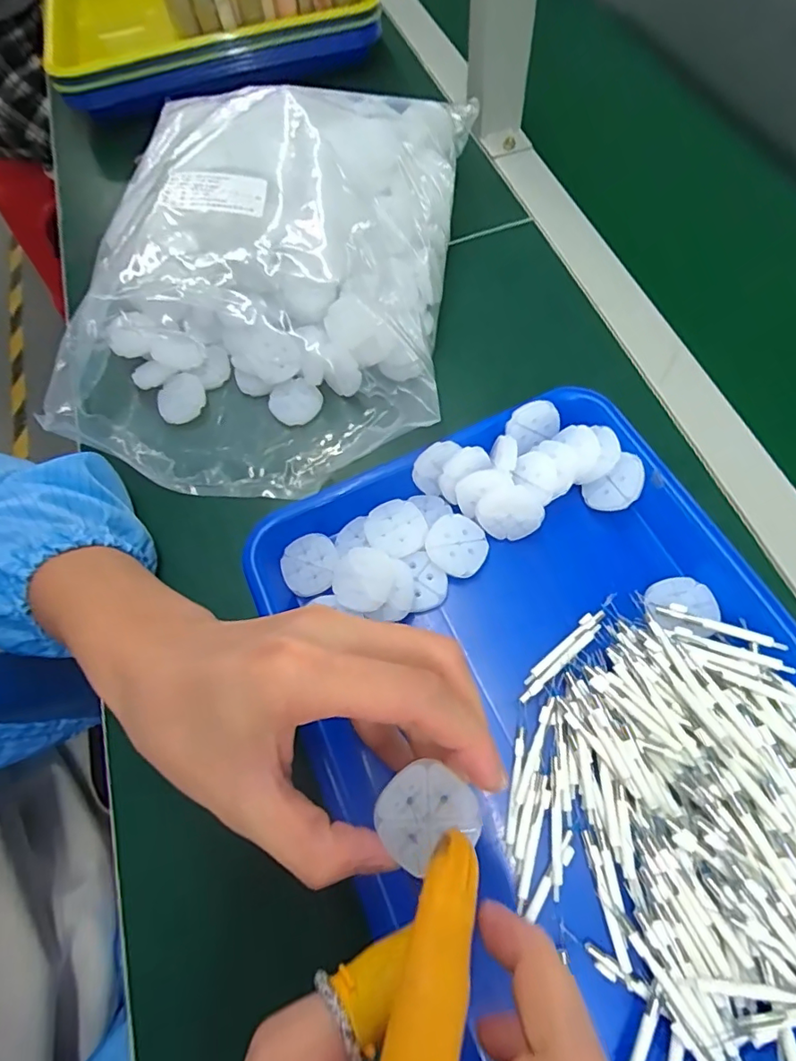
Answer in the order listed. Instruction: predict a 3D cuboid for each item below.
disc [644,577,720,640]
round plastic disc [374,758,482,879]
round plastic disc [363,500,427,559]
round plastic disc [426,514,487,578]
[{"bbox_3d":[0.156,0.042,0.285,0.036,0.006,0.036,-1,52,1],"label":"disc"},{"bbox_3d":[0.010,0.102,0.191,0.035,0.004,0.031,-29,80,-9],"label":"round plastic disc"},{"bbox_3d":[-0.001,-0.001,0.316,0.035,0.005,0.035,-3,80,20],"label":"round plastic disc"},{"bbox_3d":[0.035,0.009,0.308,0.035,0.005,0.034,1,80,-8],"label":"round plastic disc"}]

